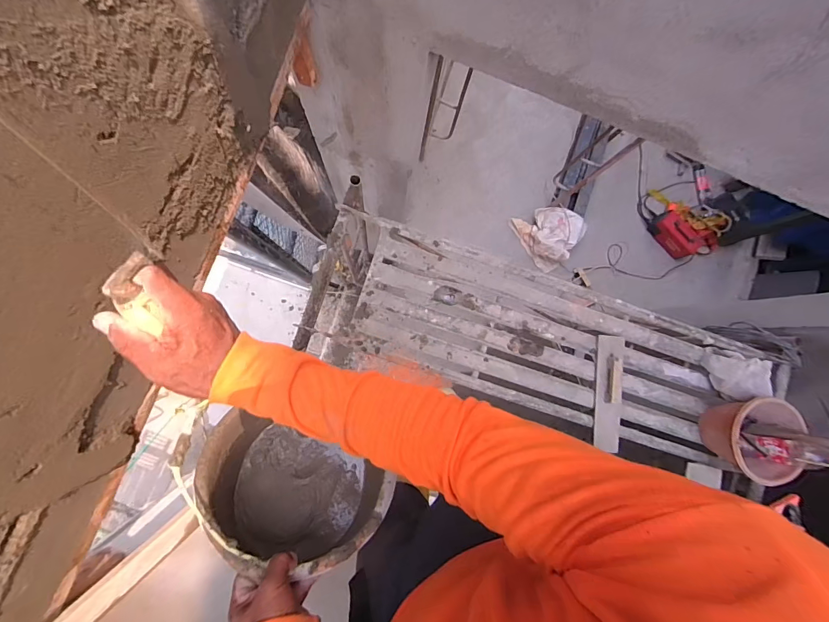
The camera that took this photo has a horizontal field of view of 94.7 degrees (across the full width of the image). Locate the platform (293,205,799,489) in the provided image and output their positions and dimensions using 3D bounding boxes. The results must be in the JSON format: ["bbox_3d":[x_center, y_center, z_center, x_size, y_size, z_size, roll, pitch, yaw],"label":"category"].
[{"bbox_3d":[0.502,0.132,1.378,1.743,0.067,0.573,15,85,-4],"label":"platform"}]

